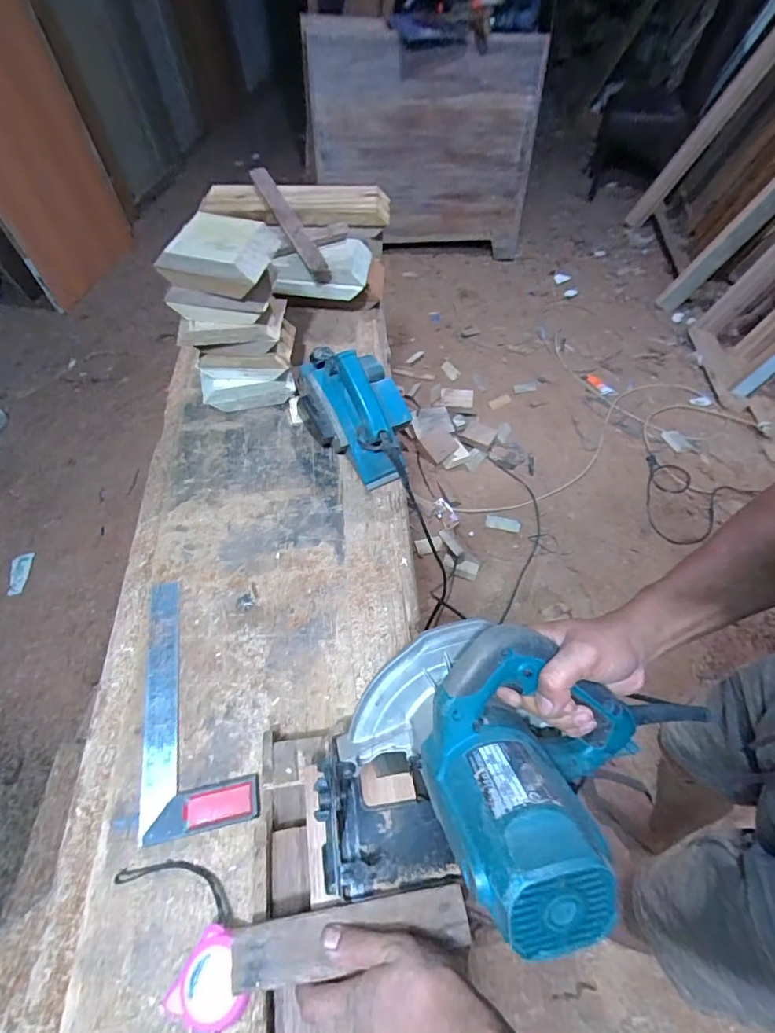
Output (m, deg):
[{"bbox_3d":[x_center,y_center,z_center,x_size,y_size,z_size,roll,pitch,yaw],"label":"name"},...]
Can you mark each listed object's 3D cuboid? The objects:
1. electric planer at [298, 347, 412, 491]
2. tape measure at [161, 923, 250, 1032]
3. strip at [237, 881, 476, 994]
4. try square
[{"bbox_3d":[-0.051,-0.187,0.745,0.148,0.141,0.263,-24,63,-17],"label":"electric planer"},{"bbox_3d":[-0.155,0.423,0.420,0.062,0.025,0.064,24,59,18],"label":"tape measure"},{"bbox_3d":[-0.028,0.343,0.380,0.190,0.011,0.040,-6,55,-7],"label":"strip"},{"bbox_3d":[-0.239,0.211,0.567,0.118,0.013,0.299,-12,57,-10],"label":"try square"}]

